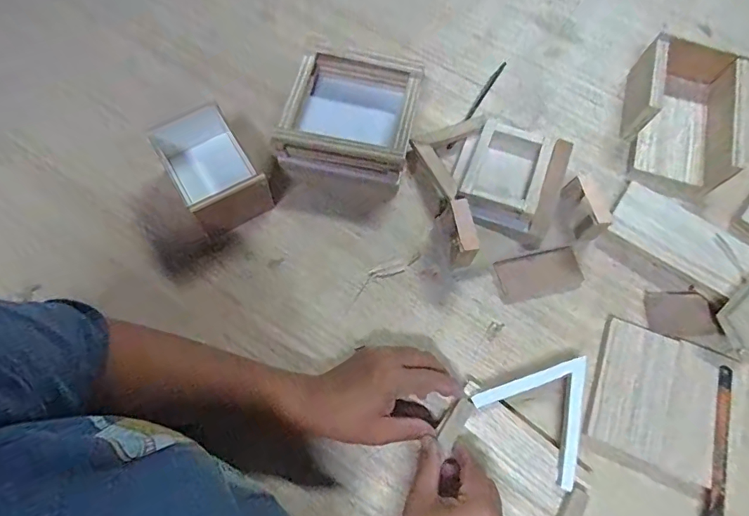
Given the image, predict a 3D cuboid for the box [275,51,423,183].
[{"bbox_3d":[-0.025,-0.161,0.502,0.143,0.059,0.142,10,70,2],"label":"box"}]

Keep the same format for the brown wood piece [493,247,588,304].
[{"bbox_3d":[0.180,0.019,0.483,0.089,0.004,0.047,-13,89,3],"label":"brown wood piece"}]

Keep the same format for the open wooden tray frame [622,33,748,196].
[{"bbox_3d":[0.362,-0.168,0.518,0.113,0.051,0.174,17,70,5],"label":"open wooden tray frame"}]

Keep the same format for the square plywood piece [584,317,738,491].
[{"bbox_3d":[0.278,0.136,0.435,0.115,0.010,0.125,23,71,5],"label":"square plywood piece"}]

